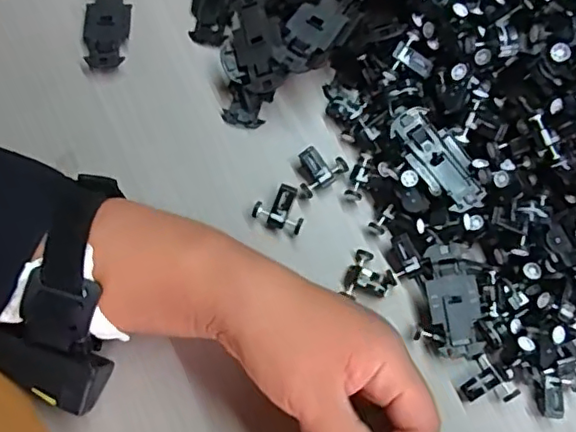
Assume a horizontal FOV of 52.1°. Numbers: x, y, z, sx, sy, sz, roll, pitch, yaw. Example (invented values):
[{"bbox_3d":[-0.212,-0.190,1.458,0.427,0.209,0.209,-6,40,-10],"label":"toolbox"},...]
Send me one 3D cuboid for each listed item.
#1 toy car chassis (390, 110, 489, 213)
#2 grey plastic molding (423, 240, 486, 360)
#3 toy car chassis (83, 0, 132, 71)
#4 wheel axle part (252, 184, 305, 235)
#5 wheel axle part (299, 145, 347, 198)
[{"bbox_3d":[0.087,-0.032,0.342,0.030,0.011,0.065,-34,80,-6],"label":"toy car chassis"},{"bbox_3d":[0.096,0.048,0.345,0.029,0.010,0.065,-6,78,0],"label":"grey plastic molding"},{"bbox_3d":[-0.119,-0.127,0.388,0.028,0.008,0.062,4,78,2],"label":"toy car chassis"},{"bbox_3d":[-0.004,-0.005,0.363,0.031,0.017,0.025,15,79,4],"label":"wheel axle part"},{"bbox_3d":[0.018,-0.030,0.366,0.033,0.013,0.024,-35,80,-6],"label":"wheel axle part"}]

